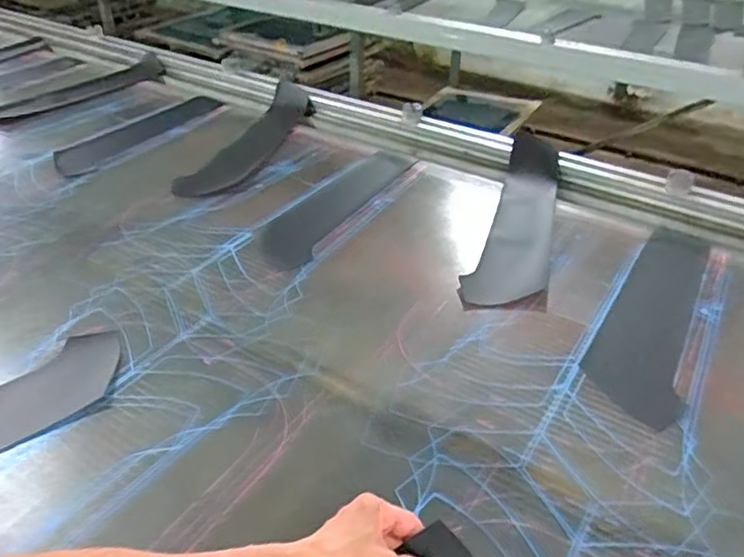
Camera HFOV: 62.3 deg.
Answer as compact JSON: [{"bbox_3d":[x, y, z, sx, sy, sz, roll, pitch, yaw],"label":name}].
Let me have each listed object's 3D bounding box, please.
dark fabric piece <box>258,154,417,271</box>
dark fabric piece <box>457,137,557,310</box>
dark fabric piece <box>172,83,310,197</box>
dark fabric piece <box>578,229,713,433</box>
[{"bbox_3d":[-0.065,-0.128,1.028,0.113,0.010,0.369,21,43,23],"label":"dark fabric piece"},{"bbox_3d":[0.242,-0.107,0.961,0.115,0.044,0.467,14,40,16],"label":"dark fabric piece"},{"bbox_3d":[-0.230,-0.270,1.191,0.107,0.056,0.423,13,40,15],"label":"dark fabric piece"},{"bbox_3d":[0.372,0.043,0.810,0.110,0.006,0.388,21,43,23],"label":"dark fabric piece"}]

